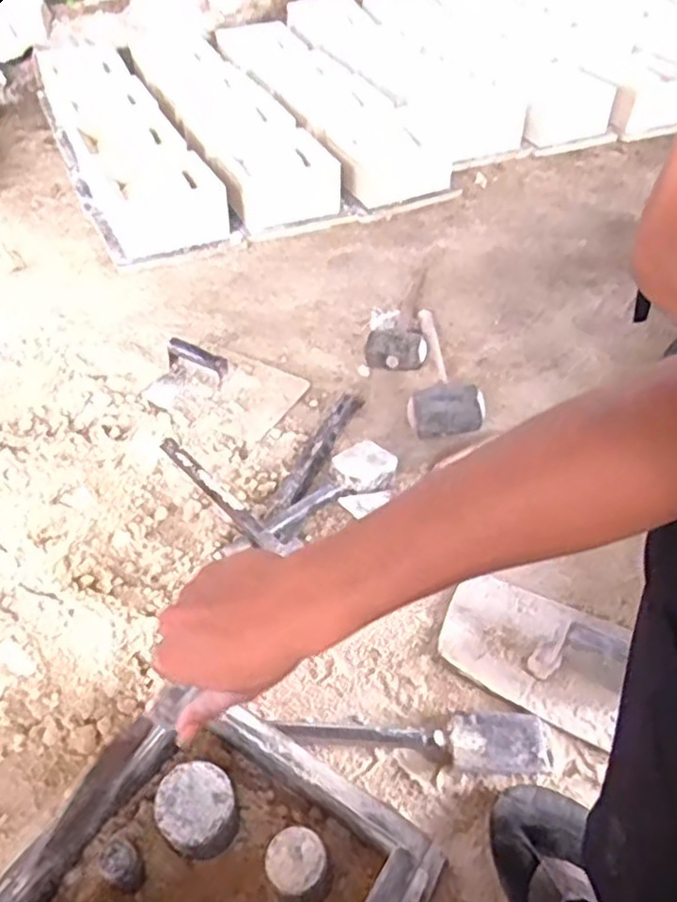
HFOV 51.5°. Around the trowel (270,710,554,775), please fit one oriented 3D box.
[{"bbox_3d":[0.075,0.281,0.683,0.259,0.024,0.057,1,47,1],"label":"trowel"}]

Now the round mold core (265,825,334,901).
[{"bbox_3d":[-0.029,0.315,0.529,0.043,0.049,0.046,1,43,-1],"label":"round mold core"}]

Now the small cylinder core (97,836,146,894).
[{"bbox_3d":[-0.163,0.311,0.527,0.028,0.036,0.027,1,43,-1],"label":"small cylinder core"}]

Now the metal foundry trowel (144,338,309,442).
[{"bbox_3d":[-0.174,-0.111,1.071,0.210,0.066,0.172,19,49,16],"label":"metal foundry trowel"}]

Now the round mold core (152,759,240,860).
[{"bbox_3d":[-0.112,0.287,0.560,0.061,0.047,0.060,1,43,-1],"label":"round mold core"}]

